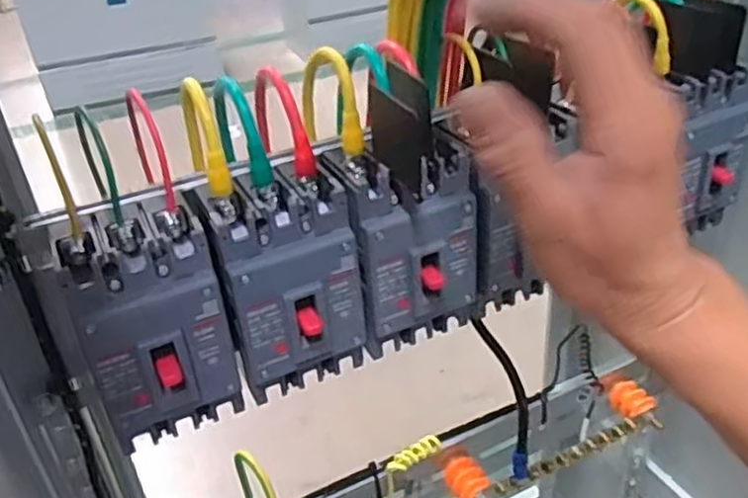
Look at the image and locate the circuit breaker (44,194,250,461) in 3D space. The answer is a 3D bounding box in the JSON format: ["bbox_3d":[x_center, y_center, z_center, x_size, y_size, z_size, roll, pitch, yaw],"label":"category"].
[{"bbox_3d":[-0.126,0.041,0.399,0.076,0.114,0.072,-20,36,-24],"label":"circuit breaker"}]

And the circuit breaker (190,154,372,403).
[{"bbox_3d":[-0.053,0.019,0.426,0.081,0.117,0.071,-15,34,-17],"label":"circuit breaker"}]

